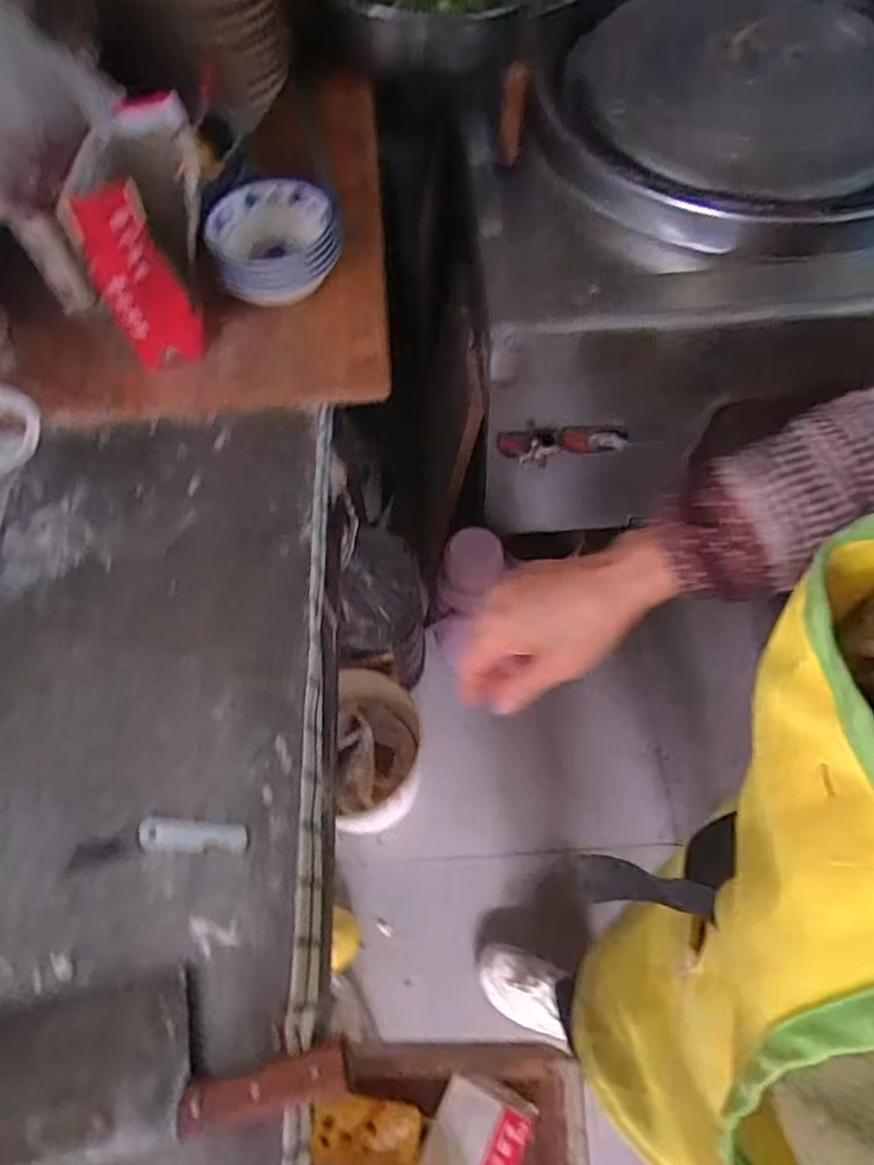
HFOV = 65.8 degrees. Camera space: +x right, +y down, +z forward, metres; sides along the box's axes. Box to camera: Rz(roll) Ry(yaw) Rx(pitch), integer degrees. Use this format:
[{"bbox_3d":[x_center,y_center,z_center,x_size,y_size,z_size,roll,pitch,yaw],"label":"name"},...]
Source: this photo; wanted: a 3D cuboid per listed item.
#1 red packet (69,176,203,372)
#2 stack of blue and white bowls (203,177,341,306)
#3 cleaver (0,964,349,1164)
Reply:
[{"bbox_3d":[-0.293,-0.300,0.677,0.083,0.181,0.034,-26,63,-12],"label":"red packet"},{"bbox_3d":[-0.187,-0.396,0.769,0.145,0.067,0.156,-6,61,-1],"label":"stack of blue and white bowls"},{"bbox_3d":[-0.216,0.325,0.457,0.293,0.035,0.099,-11,61,-4],"label":"cleaver"}]

